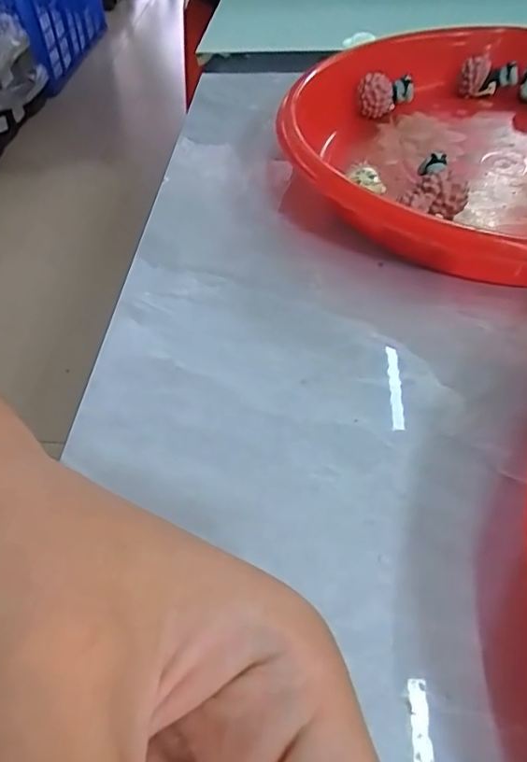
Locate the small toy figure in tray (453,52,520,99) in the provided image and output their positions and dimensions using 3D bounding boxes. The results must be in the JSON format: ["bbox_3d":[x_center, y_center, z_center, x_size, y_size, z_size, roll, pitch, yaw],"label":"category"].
[{"bbox_3d":[0.118,-0.159,0.296,0.029,0.020,0.015,13,51,14],"label":"small toy figure in tray"}]

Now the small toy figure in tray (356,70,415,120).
[{"bbox_3d":[0.064,-0.150,0.289,0.031,0.019,0.014,-27,52,-19],"label":"small toy figure in tray"}]

